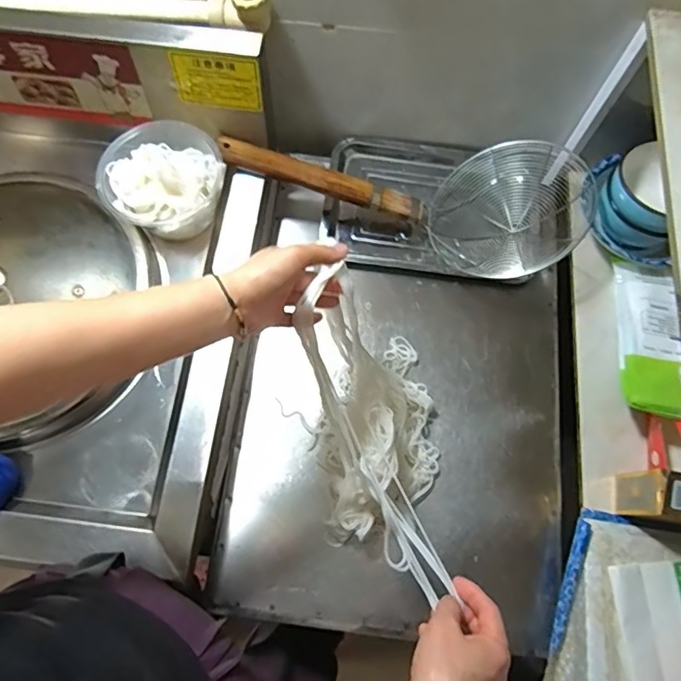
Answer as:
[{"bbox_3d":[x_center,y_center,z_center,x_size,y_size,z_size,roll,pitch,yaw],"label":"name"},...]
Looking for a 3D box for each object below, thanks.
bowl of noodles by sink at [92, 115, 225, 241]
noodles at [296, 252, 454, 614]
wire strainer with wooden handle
[{"bbox_3d":[-0.218,-0.196,0.658,0.129,0.084,0.133,0,71,-1],"label":"bowl of noodles by sink"},{"bbox_3d":[0.047,0.101,0.557,0.139,0.195,0.293,-8,72,-4],"label":"noodles"},{"bbox_3d":[0.105,-0.228,0.737,0.478,0.119,0.214,18,72,5],"label":"wire strainer with wooden handle"}]

